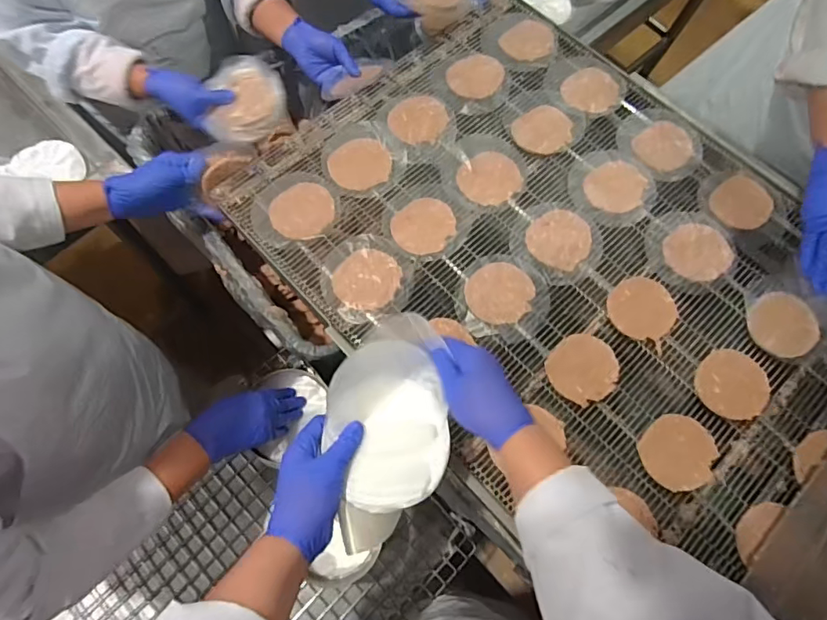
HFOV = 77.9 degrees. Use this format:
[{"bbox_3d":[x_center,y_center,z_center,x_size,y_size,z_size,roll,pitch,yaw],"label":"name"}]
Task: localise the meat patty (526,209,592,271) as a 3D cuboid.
[{"bbox_3d":[0.200,-0.098,0.695,0.085,0.004,0.082,2,73,-6],"label":"meat patty"}]

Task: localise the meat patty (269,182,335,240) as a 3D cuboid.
[{"bbox_3d":[-0.152,-0.136,0.702,0.083,0.009,0.088,2,73,-6],"label":"meat patty"}]

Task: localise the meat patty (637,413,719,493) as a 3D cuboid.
[{"bbox_3d":[0.309,0.167,0.595,0.085,0.012,0.082,2,73,-6],"label":"meat patty"}]

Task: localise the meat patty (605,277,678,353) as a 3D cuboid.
[{"bbox_3d":[0.298,-0.003,0.662,0.085,0.005,0.083,41,74,7],"label":"meat patty"}]

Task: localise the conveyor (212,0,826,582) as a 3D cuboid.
[{"bbox_3d":[0.196,-0.088,0.694,0.603,0.037,0.779,-41,81,-16],"label":"conveyor"}]

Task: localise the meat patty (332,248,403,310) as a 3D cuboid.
[{"bbox_3d":[-0.061,-0.041,0.666,0.083,0.004,0.081,2,73,-6],"label":"meat patty"}]

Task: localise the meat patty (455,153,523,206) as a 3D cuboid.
[{"bbox_3d":[0.108,-0.188,0.729,0.087,0.004,0.081,-38,81,-15],"label":"meat patty"}]

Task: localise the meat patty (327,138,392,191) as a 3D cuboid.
[{"bbox_3d":[-0.075,-0.207,0.726,0.085,0.010,0.075,-26,77,-13],"label":"meat patty"}]

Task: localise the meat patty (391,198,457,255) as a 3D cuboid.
[{"bbox_3d":[0.015,-0.116,0.700,0.086,0.005,0.078,-34,80,-15],"label":"meat patty"}]

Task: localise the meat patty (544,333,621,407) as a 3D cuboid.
[{"bbox_3d":[0.210,0.071,0.631,0.085,0.008,0.081,2,73,-6],"label":"meat patty"}]

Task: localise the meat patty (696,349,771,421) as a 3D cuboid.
[{"bbox_3d":[0.389,0.091,0.622,0.082,0.016,0.079,39,73,6],"label":"meat patty"}]

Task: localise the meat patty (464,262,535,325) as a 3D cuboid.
[{"bbox_3d":[0.113,-0.023,0.664,0.086,0.007,0.081,2,73,-6],"label":"meat patty"}]

